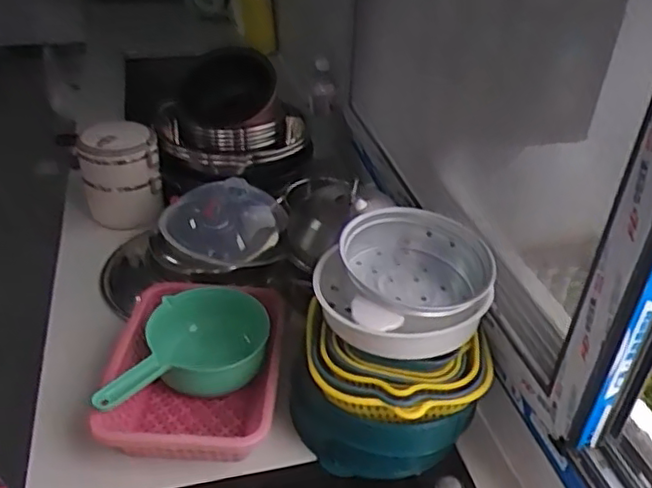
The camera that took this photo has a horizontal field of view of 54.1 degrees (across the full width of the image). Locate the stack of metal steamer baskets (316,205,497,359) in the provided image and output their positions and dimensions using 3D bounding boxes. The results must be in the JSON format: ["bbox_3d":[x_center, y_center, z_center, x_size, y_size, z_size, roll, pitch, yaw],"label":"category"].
[{"bbox_3d":[0.096,0.047,0.803,0.213,0.079,0.201,4,36,3],"label":"stack of metal steamer baskets"}]

